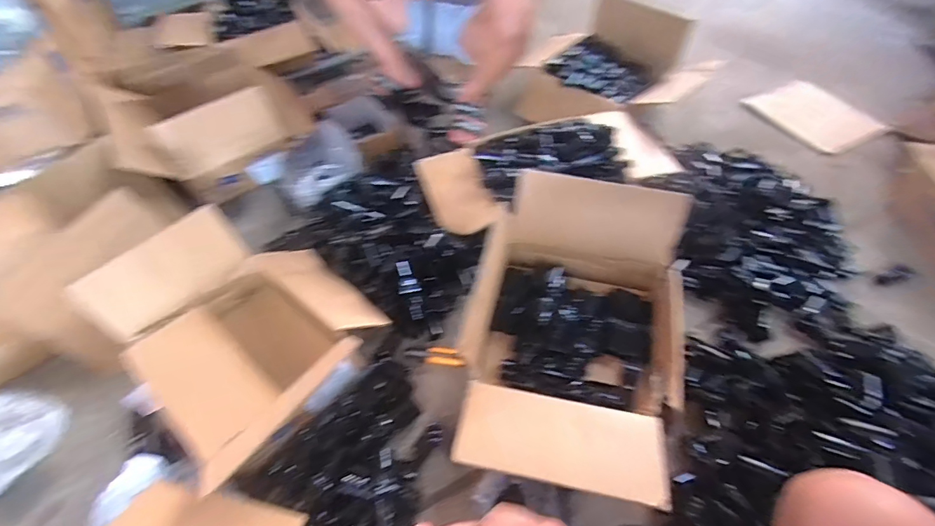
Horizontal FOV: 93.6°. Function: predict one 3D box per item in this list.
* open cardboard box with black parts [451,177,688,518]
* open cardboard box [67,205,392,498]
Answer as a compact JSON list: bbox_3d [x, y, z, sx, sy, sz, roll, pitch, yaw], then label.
[{"bbox_3d":[0.188,0.122,0.744,0.339,0.226,0.478,9,54,11],"label":"open cardboard box with black parts"},{"bbox_3d":[-0.377,0.121,0.791,0.450,0.203,0.362,32,61,25],"label":"open cardboard box"}]

